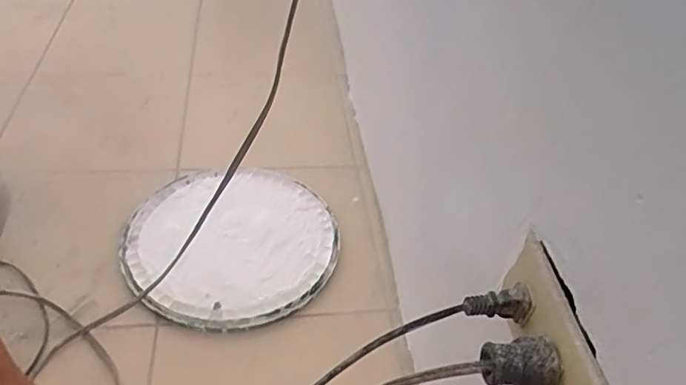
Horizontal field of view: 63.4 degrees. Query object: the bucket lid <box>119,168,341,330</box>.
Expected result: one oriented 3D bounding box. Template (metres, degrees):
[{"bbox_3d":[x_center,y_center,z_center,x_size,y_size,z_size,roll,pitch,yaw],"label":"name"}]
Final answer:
[{"bbox_3d":[-0.162,0.064,0.820,0.297,0.028,0.305,4,41,-3],"label":"bucket lid"}]

